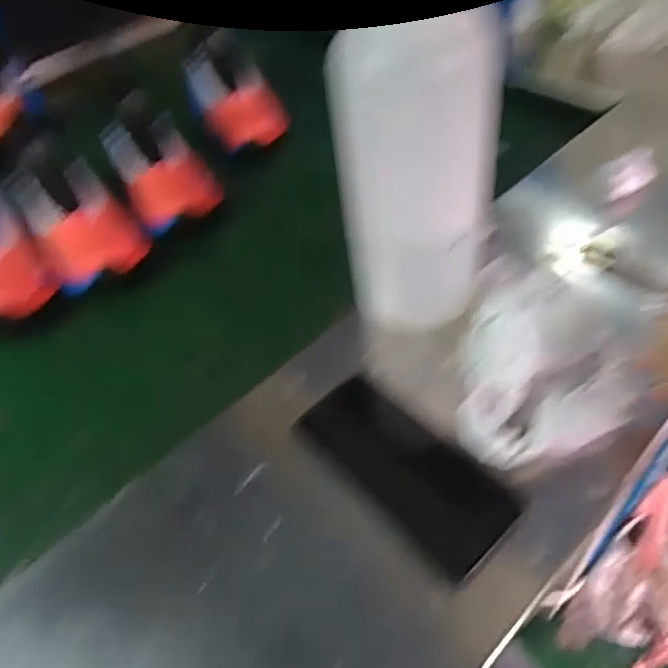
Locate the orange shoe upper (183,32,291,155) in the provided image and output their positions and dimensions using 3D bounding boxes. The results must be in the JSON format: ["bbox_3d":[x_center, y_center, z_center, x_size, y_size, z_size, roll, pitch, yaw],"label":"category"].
[{"bbox_3d":[-0.129,-0.311,0.737,0.099,0.101,0.133,-25,49,-13],"label":"orange shoe upper"}]

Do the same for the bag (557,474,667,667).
[{"bbox_3d":[0.439,0.335,0.774,0.170,0.363,0.134,-8,23,-1],"label":"bag"}]

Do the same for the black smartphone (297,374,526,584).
[{"bbox_3d":[0.045,0.083,0.370,0.064,0.011,0.146,-39,53,-23],"label":"black smartphone"}]

